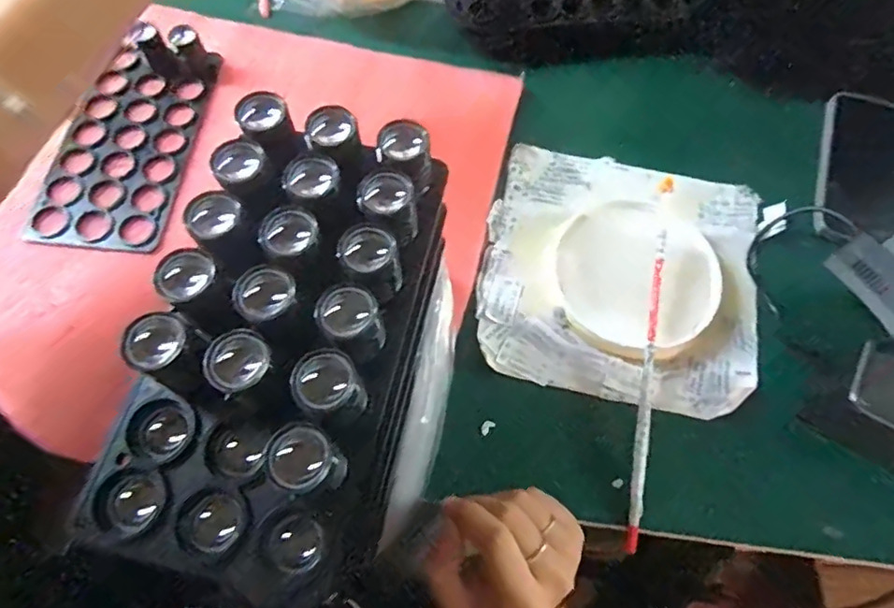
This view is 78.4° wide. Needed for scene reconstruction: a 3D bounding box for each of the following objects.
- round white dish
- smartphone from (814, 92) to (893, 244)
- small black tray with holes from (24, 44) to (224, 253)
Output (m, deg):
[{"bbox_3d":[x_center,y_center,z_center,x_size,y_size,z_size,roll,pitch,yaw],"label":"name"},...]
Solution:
[{"bbox_3d":[0.134,-0.021,0.398,0.115,0.021,0.116,0,66,-1],"label":"round white dish"},{"bbox_3d":[0.346,-0.111,0.447,0.071,0.015,0.147,18,67,7],"label":"smartphone"},{"bbox_3d":[-0.249,-0.126,0.430,0.098,0.015,0.183,7,66,2],"label":"small black tray with holes"}]

